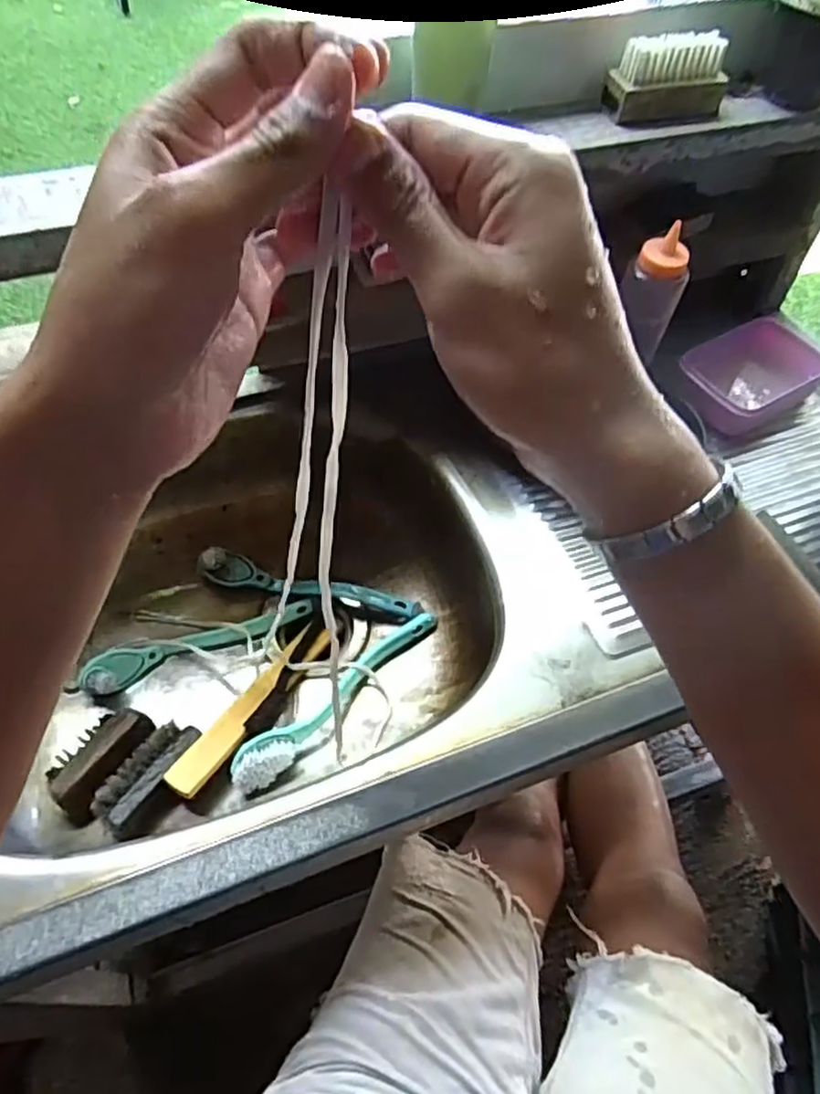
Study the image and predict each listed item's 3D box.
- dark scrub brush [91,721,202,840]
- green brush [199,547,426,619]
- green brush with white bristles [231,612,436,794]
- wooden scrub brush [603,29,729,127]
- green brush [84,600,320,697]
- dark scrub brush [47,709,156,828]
[{"bbox_3d":[-0.225,0.197,0.598,0.043,0.032,0.099,26,58,13],"label":"dark scrub brush"},{"bbox_3d":[-0.102,0.042,0.715,0.230,0.035,0.028,12,56,4],"label":"green brush"},{"bbox_3d":[-0.068,0.136,0.649,0.042,0.039,0.233,39,62,20],"label":"green brush with white bristles"},{"bbox_3d":[0.223,-0.397,0.590,0.103,0.058,0.029,-9,57,-10],"label":"wooden scrub brush"},{"bbox_3d":[-0.206,0.089,0.685,0.226,0.036,0.042,-24,61,-19],"label":"green brush"},{"bbox_3d":[-0.274,0.182,0.602,0.059,0.030,0.098,22,57,11],"label":"dark scrub brush"}]

